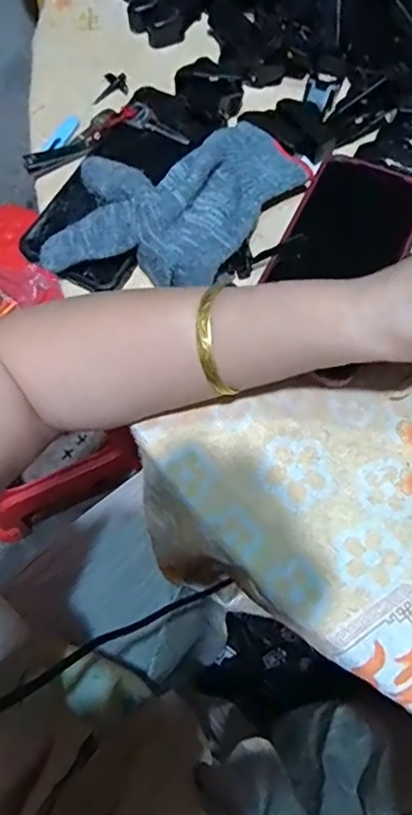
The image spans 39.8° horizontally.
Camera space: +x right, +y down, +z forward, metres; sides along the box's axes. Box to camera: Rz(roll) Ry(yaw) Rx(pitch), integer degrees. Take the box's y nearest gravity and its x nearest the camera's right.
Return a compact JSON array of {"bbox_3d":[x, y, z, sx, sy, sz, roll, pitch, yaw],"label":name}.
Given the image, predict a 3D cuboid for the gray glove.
[{"bbox_3d":[-0.021,-0.140,0.366,0.120,0.031,0.161,34,74,13],"label":"gray glove"}]

